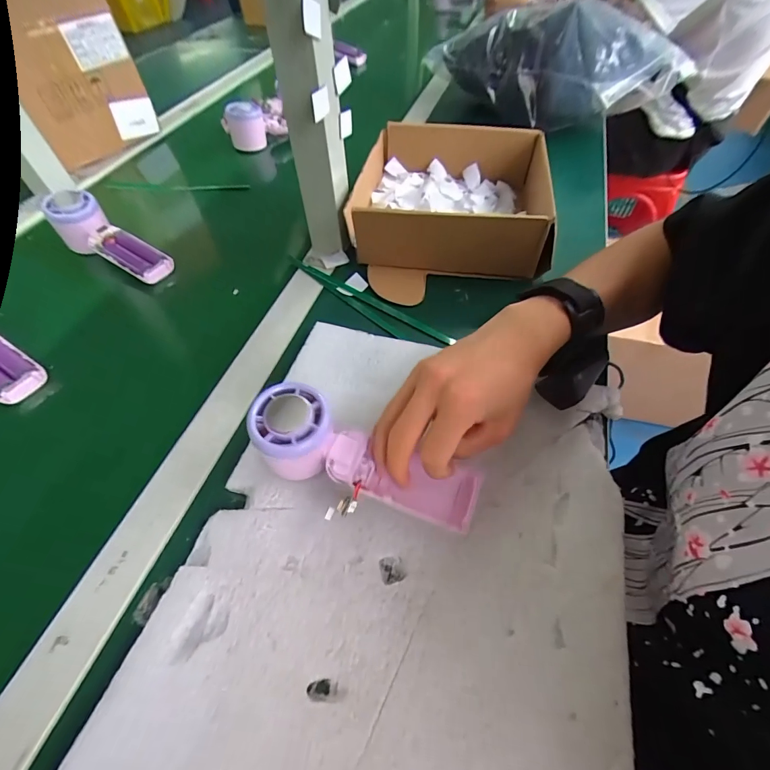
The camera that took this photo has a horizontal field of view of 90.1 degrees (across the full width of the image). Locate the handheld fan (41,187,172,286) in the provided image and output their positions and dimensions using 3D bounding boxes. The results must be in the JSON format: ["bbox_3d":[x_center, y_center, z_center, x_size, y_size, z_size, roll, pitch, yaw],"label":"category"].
[{"bbox_3d":[-0.325,-0.171,0.464,0.157,0.056,0.049,32,60,6],"label":"handheld fan"}]

